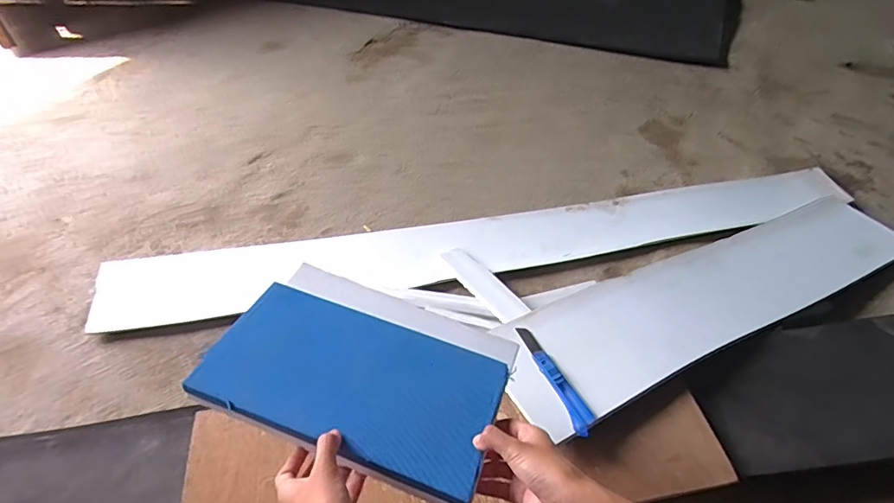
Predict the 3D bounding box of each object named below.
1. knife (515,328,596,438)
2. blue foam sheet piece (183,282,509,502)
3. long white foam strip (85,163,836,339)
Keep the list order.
[{"bbox_3d":[0.154,0.178,0.691,0.034,0.018,0.179,-17,49,-12],"label":"knife"},{"bbox_3d":[-0.090,0.126,0.480,0.277,0.016,0.151,20,44,9],"label":"blue foam sheet piece"},{"bbox_3d":[0.086,-0.019,0.963,1.477,0.024,0.166,-9,48,-5],"label":"long white foam strip"}]

